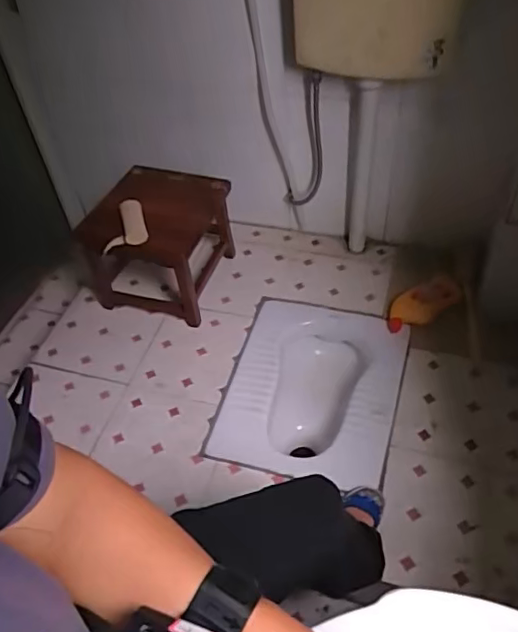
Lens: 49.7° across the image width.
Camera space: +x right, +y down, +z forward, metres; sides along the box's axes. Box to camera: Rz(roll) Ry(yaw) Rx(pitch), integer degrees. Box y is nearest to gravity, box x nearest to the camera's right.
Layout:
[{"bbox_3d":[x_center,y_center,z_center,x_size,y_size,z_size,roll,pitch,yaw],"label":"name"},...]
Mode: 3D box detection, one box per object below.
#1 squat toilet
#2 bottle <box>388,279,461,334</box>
[{"bbox_3d":[0.143,0.221,1.468,0.406,0.183,0.505,11,50,15],"label":"squat toilet"},{"bbox_3d":[0.439,-0.029,1.509,0.203,0.048,0.097,-29,48,10],"label":"bottle"}]

